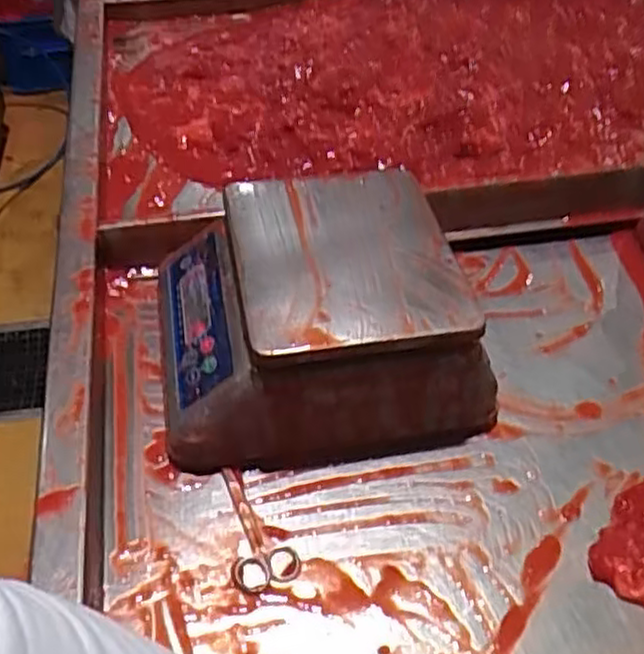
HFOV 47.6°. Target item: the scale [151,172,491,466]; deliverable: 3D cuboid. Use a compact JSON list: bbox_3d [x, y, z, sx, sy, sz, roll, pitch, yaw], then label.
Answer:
[{"bbox_3d":[-0.006,-0.014,0.663,0.276,0.132,0.238,-6,46,-8],"label":"scale"}]

